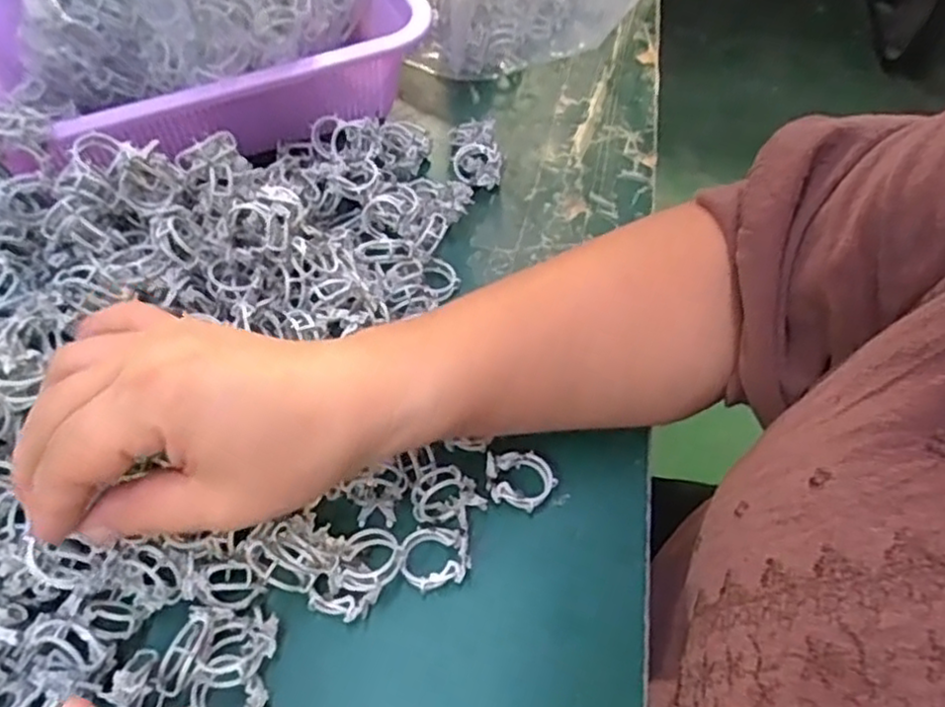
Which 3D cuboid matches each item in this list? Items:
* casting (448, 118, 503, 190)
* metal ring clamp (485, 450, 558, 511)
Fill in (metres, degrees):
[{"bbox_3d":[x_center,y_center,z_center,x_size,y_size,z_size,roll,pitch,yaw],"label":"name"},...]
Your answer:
[{"bbox_3d":[0.002,-0.123,0.426,0.027,0.022,0.051,-5,58,-6],"label":"casting"},{"bbox_3d":[0.022,0.058,0.316,0.031,0.011,0.026,0,57,-3],"label":"metal ring clamp"}]

